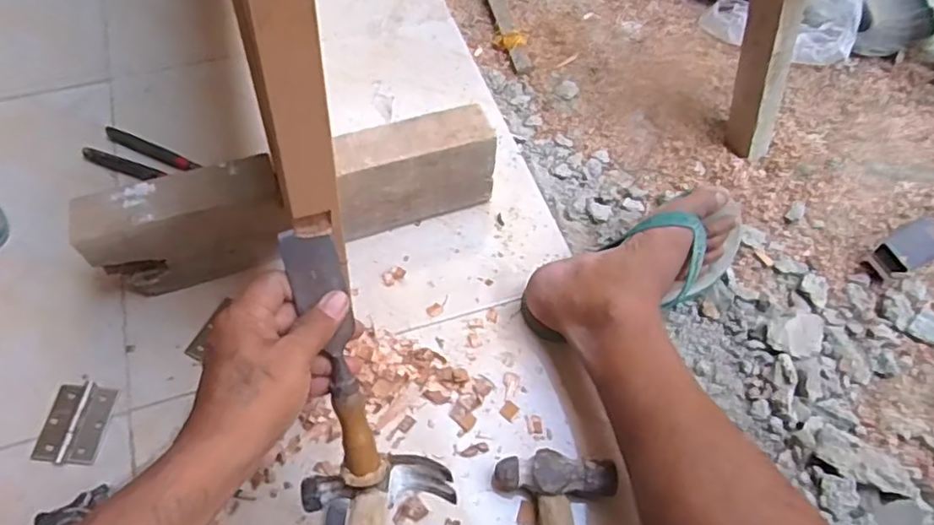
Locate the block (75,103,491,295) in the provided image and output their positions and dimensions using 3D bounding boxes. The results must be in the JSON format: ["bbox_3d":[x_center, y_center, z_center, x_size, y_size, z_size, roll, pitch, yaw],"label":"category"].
[{"bbox_3d":[-0.180,-0.067,0.691,0.429,0.118,0.070,-16,61,-12],"label":"block"}]

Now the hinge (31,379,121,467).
[{"bbox_3d":[-0.378,0.154,0.605,0.057,0.007,0.077,4,59,-1],"label":"hinge"}]

